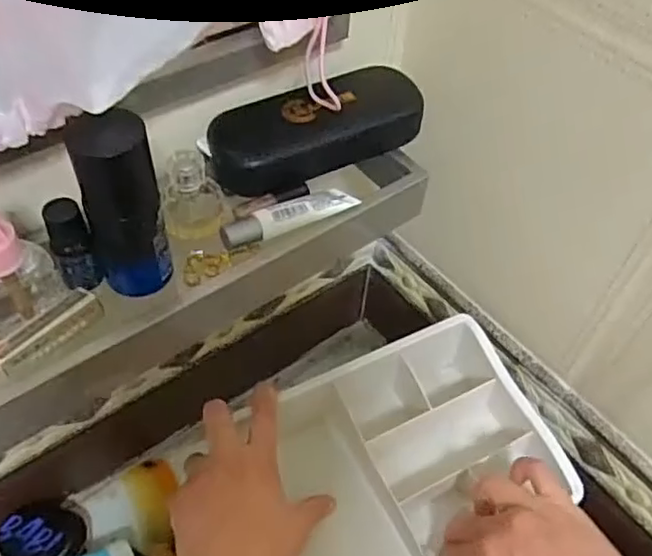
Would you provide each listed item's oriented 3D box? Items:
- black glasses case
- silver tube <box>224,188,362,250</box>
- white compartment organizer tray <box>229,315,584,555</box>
[{"bbox_3d":[-0.005,-0.109,0.465,0.156,0.035,0.061,-20,56,-19],"label":"black glasses case"},{"bbox_3d":[-0.025,-0.043,0.432,0.095,0.013,0.026,-23,57,-21],"label":"silver tube"},{"bbox_3d":[0.054,0.147,0.506,0.231,0.079,0.182,-21,56,-19],"label":"white compartment organizer tray"}]

